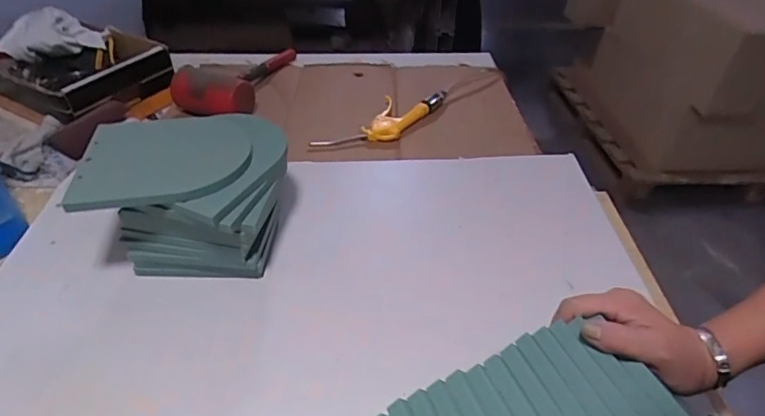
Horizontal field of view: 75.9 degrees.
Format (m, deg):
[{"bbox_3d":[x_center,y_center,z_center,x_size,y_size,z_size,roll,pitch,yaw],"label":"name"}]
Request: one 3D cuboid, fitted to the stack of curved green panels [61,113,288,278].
[{"bbox_3d":[-0.220,-0.010,0.575,0.203,0.129,0.176,2,42,1],"label":"stack of curved green panels"}]

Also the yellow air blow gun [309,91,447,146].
[{"bbox_3d":[0.003,-0.156,0.866,0.092,0.033,0.276,29,49,28],"label":"yellow air blow gun"}]

